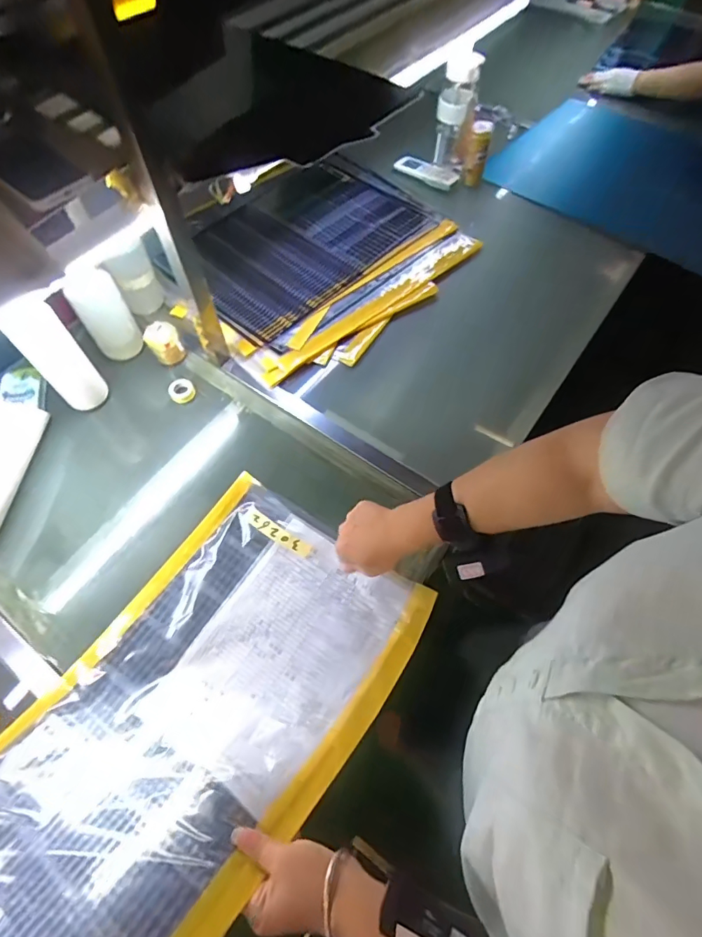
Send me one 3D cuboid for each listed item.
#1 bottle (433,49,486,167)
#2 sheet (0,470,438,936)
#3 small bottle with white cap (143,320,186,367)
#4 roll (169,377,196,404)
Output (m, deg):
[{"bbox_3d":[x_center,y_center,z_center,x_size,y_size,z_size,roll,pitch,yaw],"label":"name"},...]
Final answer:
[{"bbox_3d":[0.222,-0.759,0.988,0.076,0.223,0.087,10,62,3],"label":"bottle"},{"bbox_3d":[-0.174,0.250,0.496,0.322,0.089,0.506,23,47,27],"label":"sheet"},{"bbox_3d":[-0.317,-0.211,0.775,0.054,0.057,0.048,-31,67,-17],"label":"small bottle with white cap"},{"bbox_3d":[-0.281,-0.129,0.756,0.040,0.022,0.036,-26,66,-15],"label":"roll"}]

